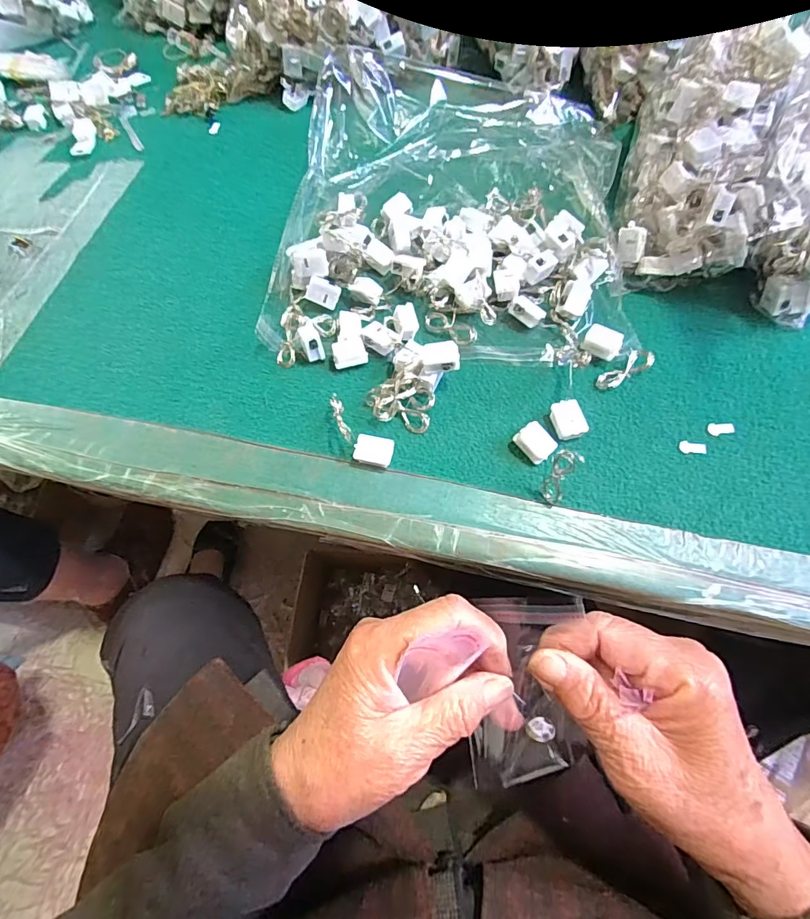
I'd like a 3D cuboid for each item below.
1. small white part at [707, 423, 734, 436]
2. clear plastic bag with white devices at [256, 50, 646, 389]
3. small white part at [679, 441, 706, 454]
[{"bbox_3d":[0.234,-0.023,0.339,0.017,0.004,0.010,-6,66,0],"label":"small white part"},{"bbox_3d":[0.047,-0.226,0.410,0.296,0.059,0.371,6,67,6],"label":"clear plastic bag with white devices"},{"bbox_3d":[0.211,-0.009,0.335,0.018,0.004,0.010,2,66,4],"label":"small white part"}]

